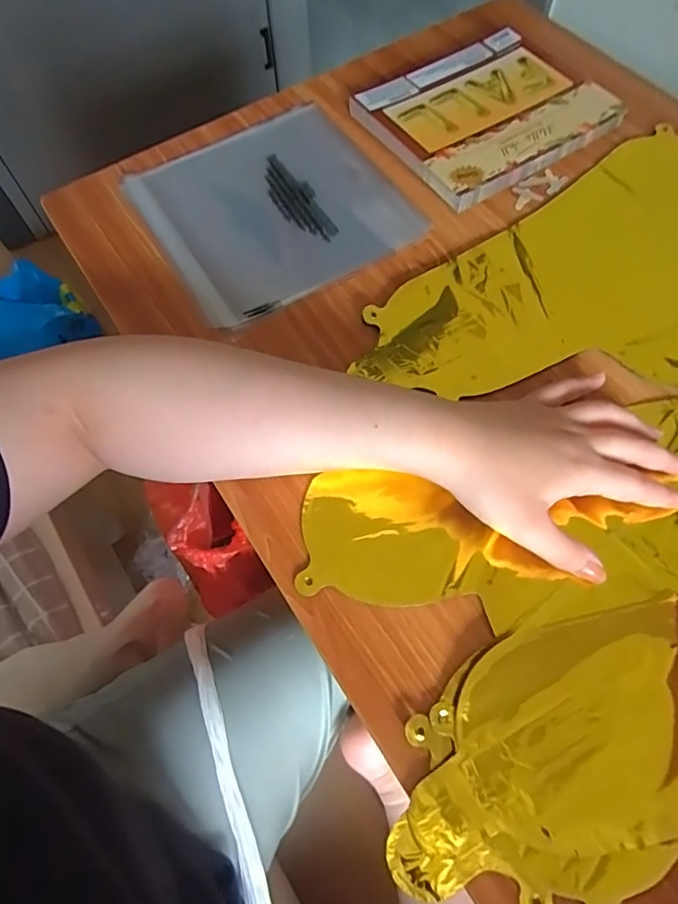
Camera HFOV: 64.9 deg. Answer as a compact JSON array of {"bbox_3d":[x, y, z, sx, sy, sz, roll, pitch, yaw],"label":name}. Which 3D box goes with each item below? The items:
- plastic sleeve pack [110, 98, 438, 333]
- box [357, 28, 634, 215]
[{"bbox_3d":[-0.058,-0.213,0.459,0.198,0.009,0.200,-31,67,-12],"label":"plastic sleeve pack"},{"bbox_3d":[0.132,-0.308,0.489,0.184,0.025,0.154,-31,67,-12],"label":"box"}]

